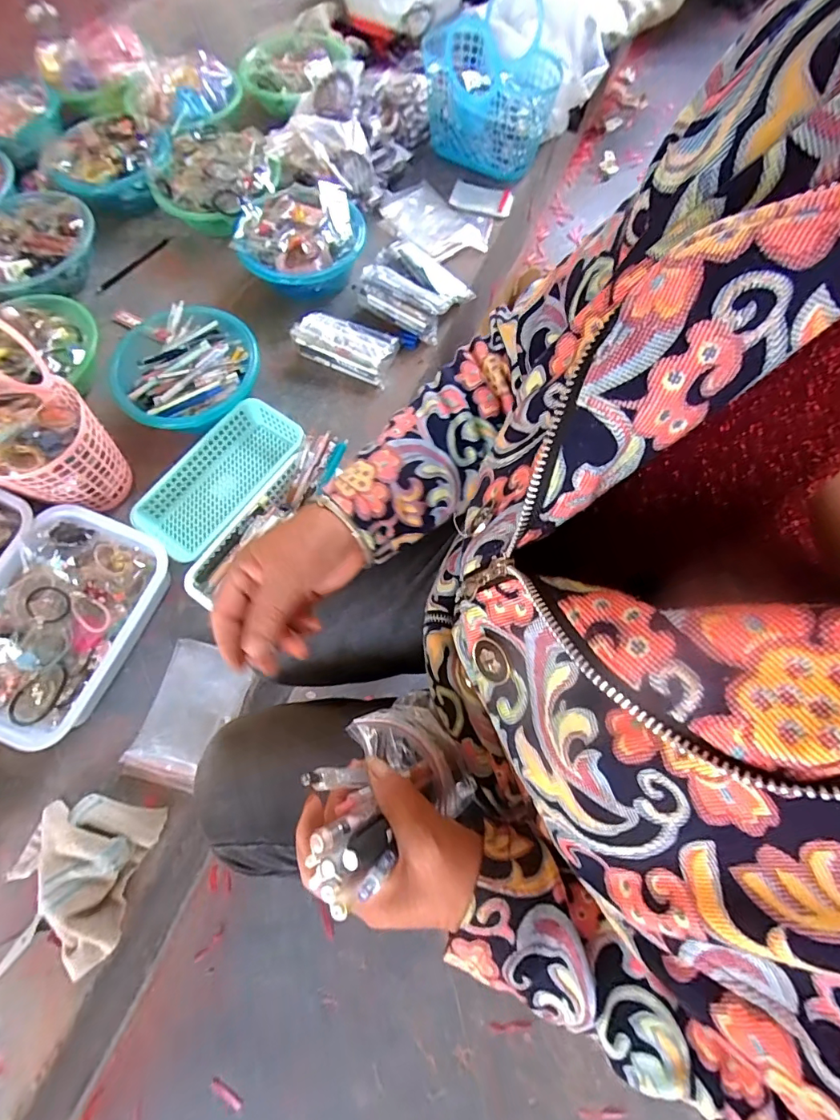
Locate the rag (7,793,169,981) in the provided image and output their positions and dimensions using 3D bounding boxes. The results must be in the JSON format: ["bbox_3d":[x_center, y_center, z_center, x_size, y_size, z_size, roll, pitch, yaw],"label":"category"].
[{"bbox_3d":[-0.413,0.371,0.562,0.155,0.060,0.162,13,70,6],"label":"rag"}]

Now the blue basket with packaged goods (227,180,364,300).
[{"bbox_3d":[-0.215,-0.577,0.875,0.211,0.091,0.205,0,69,1],"label":"blue basket with packaged goods"}]

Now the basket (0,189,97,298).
[{"bbox_3d":[-0.728,-0.599,0.909,0.215,0.076,0.245,6,69,3],"label":"basket"}]

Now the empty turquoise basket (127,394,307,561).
[{"bbox_3d":[-0.300,-0.122,0.745,0.135,0.053,0.269,38,74,14],"label":"empty turquoise basket"}]

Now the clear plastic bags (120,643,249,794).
[{"bbox_3d":[-0.303,0.200,0.637,0.114,0.028,0.173,12,70,5],"label":"clear plastic bags"}]

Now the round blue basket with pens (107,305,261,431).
[{"bbox_3d":[-0.390,-0.303,0.789,0.240,0.081,0.225,0,69,1],"label":"round blue basket with pens"}]

